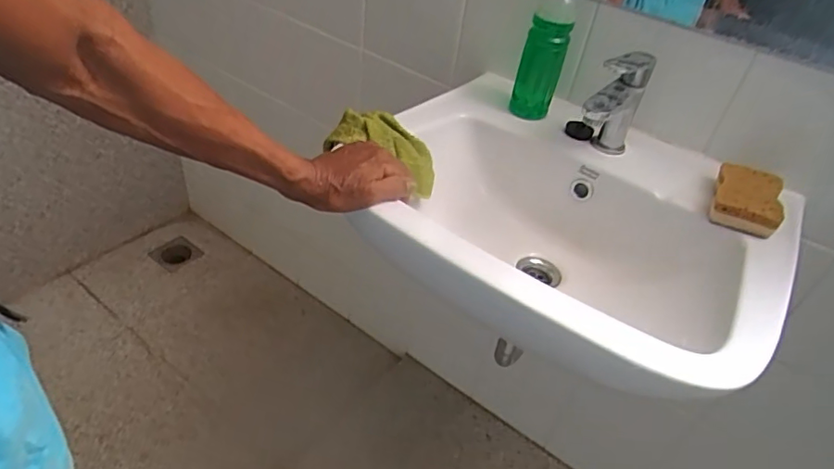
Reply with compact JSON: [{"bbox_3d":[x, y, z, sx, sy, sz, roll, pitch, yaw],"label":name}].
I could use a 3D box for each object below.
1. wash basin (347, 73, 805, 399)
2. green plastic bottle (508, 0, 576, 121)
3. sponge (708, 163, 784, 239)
[{"bbox_3d":[0.170,-0.003,0.675,0.471,0.167,0.413,32,45,23],"label":"wash basin"},{"bbox_3d":[0.175,-0.256,0.734,0.062,0.189,0.049,17,41,8],"label":"green plastic bottle"},{"bbox_3d":[0.389,-0.043,0.634,0.072,0.033,0.102,25,43,16],"label":"sponge"}]

